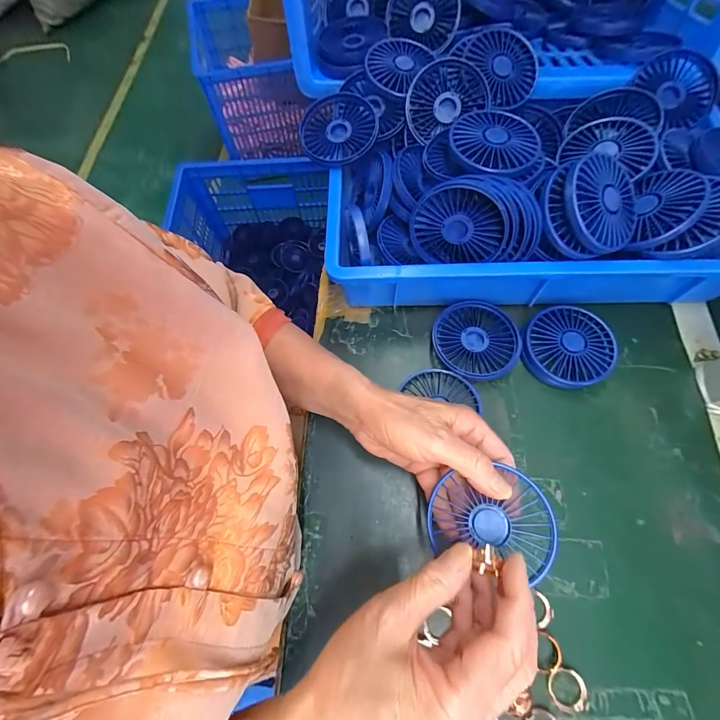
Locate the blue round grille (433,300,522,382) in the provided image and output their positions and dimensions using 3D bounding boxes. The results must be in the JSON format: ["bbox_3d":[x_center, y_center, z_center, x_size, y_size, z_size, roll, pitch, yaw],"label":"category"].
[{"bbox_3d":[0.124,-0.020,0.377,0.089,0.024,0.083,-1,68,2],"label":"blue round grille"}]

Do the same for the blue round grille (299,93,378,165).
[{"bbox_3d":[-0.023,-0.258,0.393,0.080,0.020,0.090,6,77,10],"label":"blue round grille"}]

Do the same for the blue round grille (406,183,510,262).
[{"bbox_3d":[0.093,-0.127,0.333,0.087,0.077,0.018,11,53,23],"label":"blue round grille"}]

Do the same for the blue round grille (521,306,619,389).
[{"bbox_3d":[0.217,-0.013,0.368,0.085,0.029,0.084,-1,68,2],"label":"blue round grille"}]

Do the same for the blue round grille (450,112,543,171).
[{"bbox_3d":[0.128,-0.210,0.336,0.077,0.013,0.081,-1,68,2],"label":"blue round grille"}]

